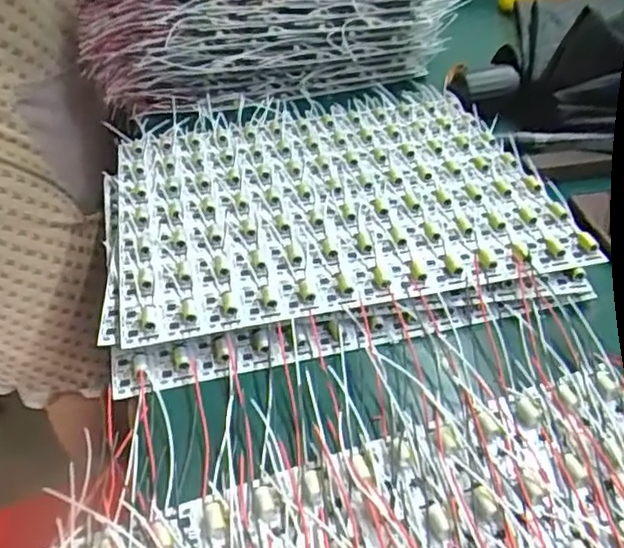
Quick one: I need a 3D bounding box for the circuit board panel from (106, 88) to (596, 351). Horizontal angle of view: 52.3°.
[{"bbox_3d":[0.012,-0.060,0.452,0.283,0.009,0.238,-9,43,-9],"label":"circuit board panel"}]

